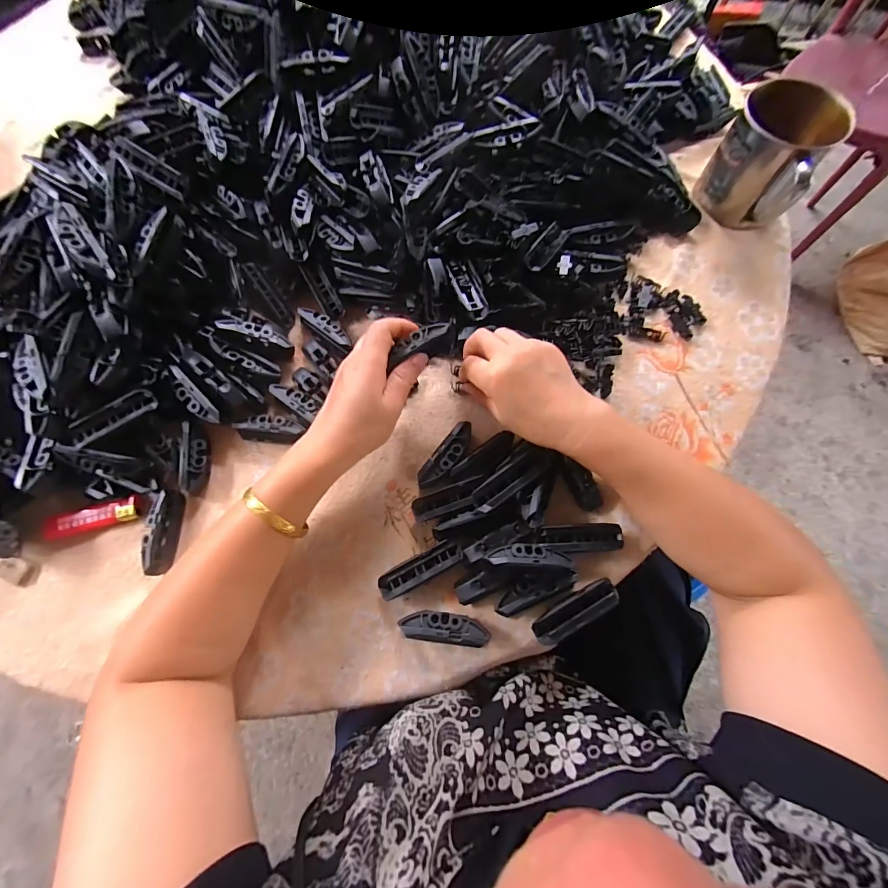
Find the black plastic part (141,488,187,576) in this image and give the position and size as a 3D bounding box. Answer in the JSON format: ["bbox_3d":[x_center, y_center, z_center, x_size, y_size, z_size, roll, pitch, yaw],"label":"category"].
[{"bbox_3d":[-0.250,0.076,0.337,0.022,0.018,0.073,-5,75,0],"label":"black plastic part"}]

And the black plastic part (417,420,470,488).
[{"bbox_3d":[0.003,0.012,0.343,0.021,0.023,0.069,36,79,10],"label":"black plastic part"}]

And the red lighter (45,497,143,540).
[{"bbox_3d":[-0.321,0.068,0.347,0.084,0.008,0.020,-15,75,-3],"label":"red lighter"}]

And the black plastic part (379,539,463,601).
[{"bbox_3d":[-0.020,0.104,0.319,0.072,0.018,0.021,-28,76,-6],"label":"black plastic part"}]

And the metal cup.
[{"bbox_3d":[0.319,-0.278,0.382,0.093,0.089,0.093,-43,78,-9],"label":"metal cup"}]

